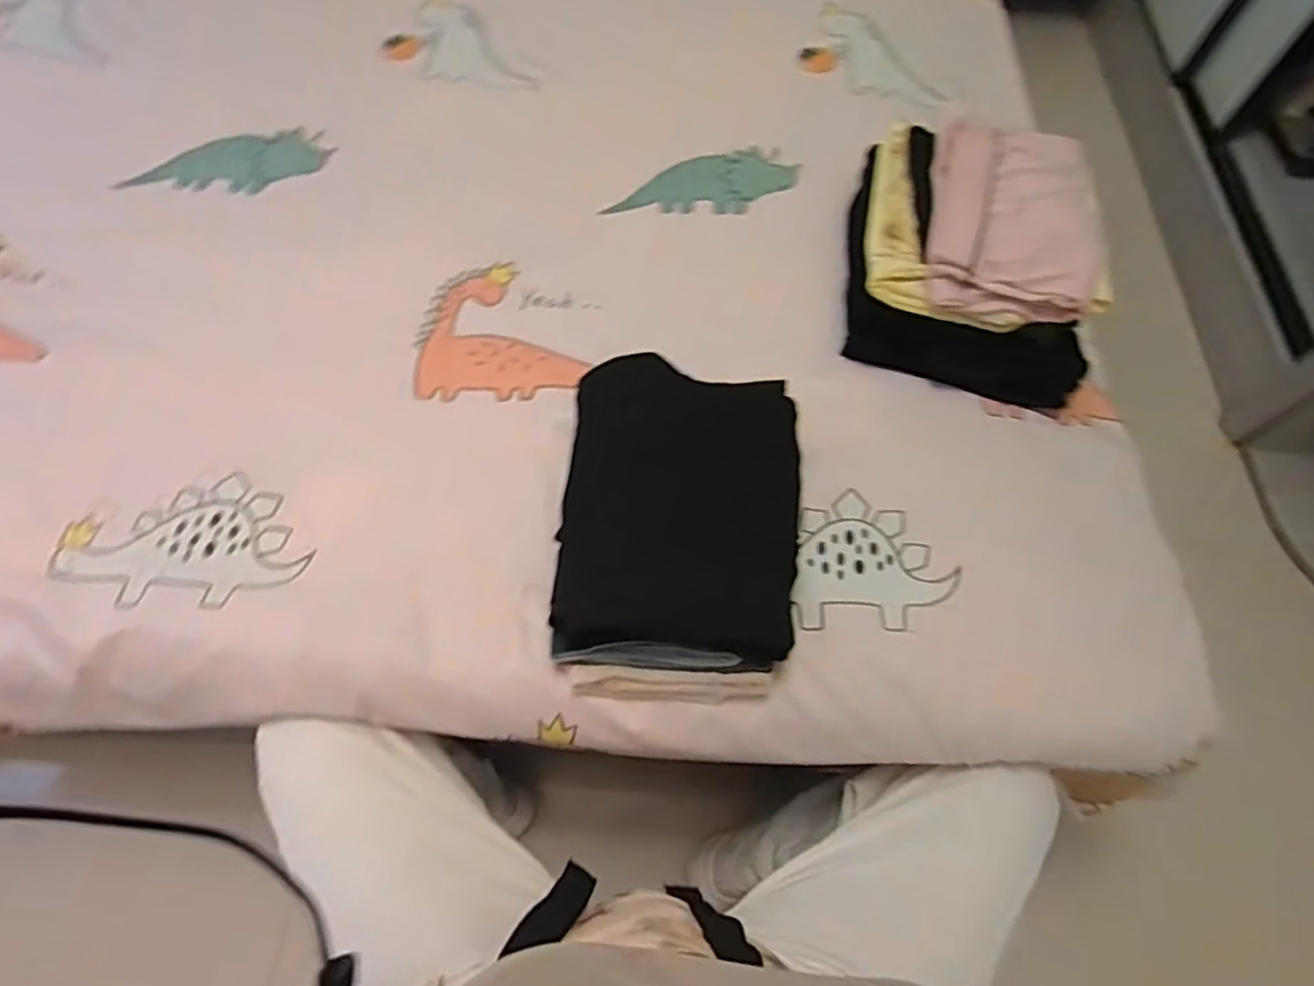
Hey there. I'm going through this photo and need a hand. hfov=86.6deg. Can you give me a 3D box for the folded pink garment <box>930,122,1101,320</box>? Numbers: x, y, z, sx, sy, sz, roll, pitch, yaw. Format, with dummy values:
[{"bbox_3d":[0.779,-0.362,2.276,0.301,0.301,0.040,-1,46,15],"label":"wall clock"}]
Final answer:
[{"bbox_3d":[0.379,-0.298,0.745,0.162,0.061,0.227,10,65,3],"label":"folded pink garment"}]

